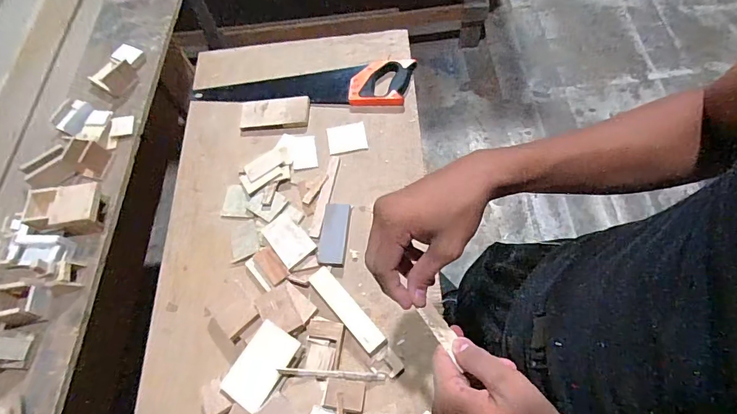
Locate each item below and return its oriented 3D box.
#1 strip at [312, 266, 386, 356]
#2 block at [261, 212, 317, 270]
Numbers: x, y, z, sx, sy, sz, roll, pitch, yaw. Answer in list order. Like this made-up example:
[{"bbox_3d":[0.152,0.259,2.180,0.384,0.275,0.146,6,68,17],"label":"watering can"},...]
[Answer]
[{"bbox_3d":[-0.039,0.173,0.709,0.037,0.019,0.173,-38,68,-15],"label":"strip"},{"bbox_3d":[-0.153,0.062,0.778,0.063,0.007,0.102,-41,69,-16],"label":"block"}]

